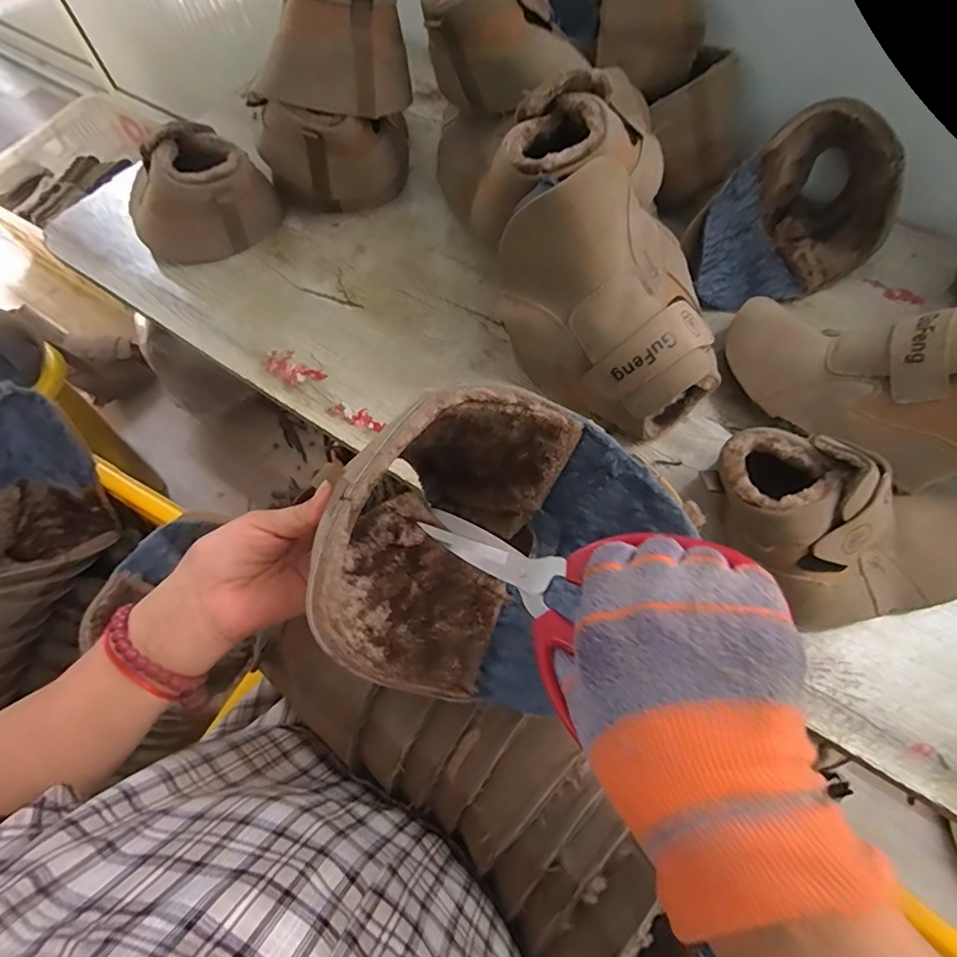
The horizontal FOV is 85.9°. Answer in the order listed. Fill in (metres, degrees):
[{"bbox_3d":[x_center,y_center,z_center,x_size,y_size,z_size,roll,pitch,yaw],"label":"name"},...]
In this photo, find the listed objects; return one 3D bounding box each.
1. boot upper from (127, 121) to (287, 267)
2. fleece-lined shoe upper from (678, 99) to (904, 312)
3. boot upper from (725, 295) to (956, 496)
[{"bbox_3d":[-0.317,-0.314,0.575,0.152,0.115,0.082,0,67,1],"label":"boot upper"},{"bbox_3d":[0.348,-0.279,0.538,0.249,0.133,0.123,-32,71,-12],"label":"fleece-lined shoe upper"},{"bbox_3d":[0.347,-0.094,0.460,0.233,0.128,0.131,41,74,16],"label":"boot upper"}]

